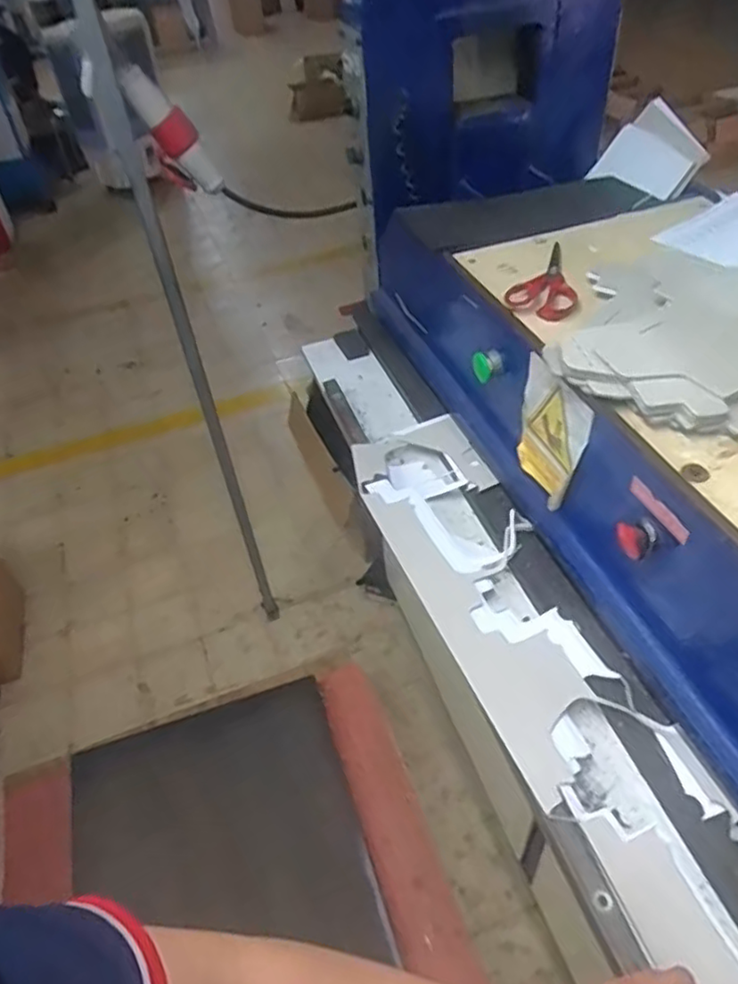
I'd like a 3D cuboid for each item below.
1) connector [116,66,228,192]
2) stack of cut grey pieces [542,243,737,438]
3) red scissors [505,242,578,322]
[{"bbox_3d":[-0.339,-0.606,1.136,0.088,0.088,0.340,0,-1,4],"label":"connector"},{"bbox_3d":[0.353,-0.194,0.734,0.243,0.032,0.347,18,47,23],"label":"stack of cut grey pieces"},{"bbox_3d":[0.230,-0.278,0.857,0.085,0.006,0.207,9,44,14],"label":"red scissors"}]

